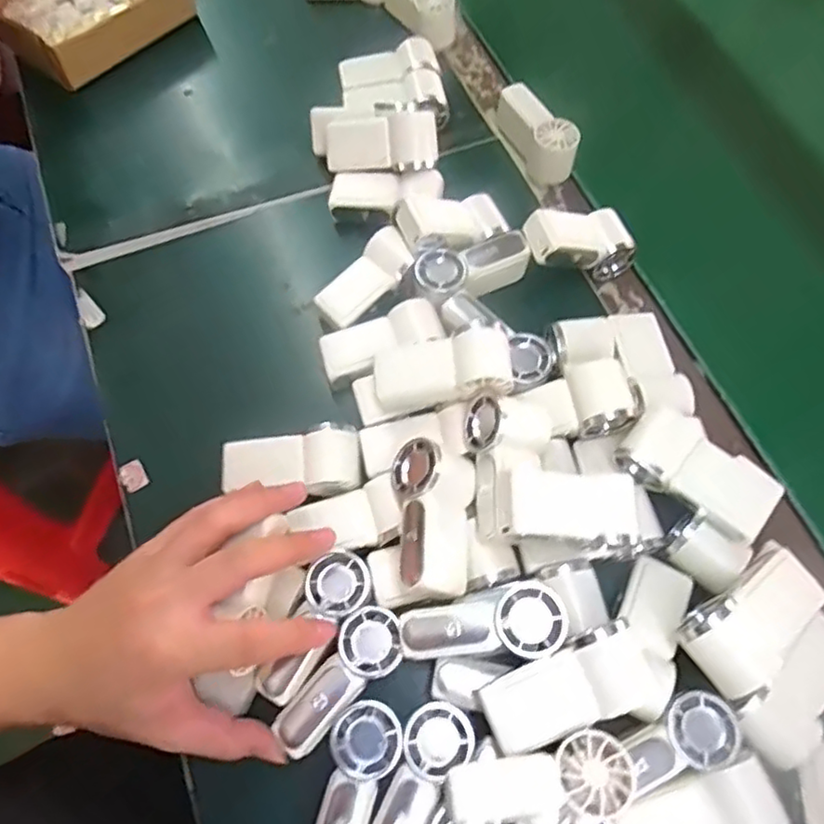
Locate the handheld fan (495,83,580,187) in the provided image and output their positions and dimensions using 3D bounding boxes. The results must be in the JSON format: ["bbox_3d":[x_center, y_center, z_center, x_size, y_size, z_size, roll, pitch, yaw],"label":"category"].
[{"bbox_3d":[0.113,-0.252,0.565,0.039,0.038,0.093,-18,69,-9],"label":"handheld fan"}]

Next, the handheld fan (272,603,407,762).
[{"bbox_3d":[-0.044,0.160,0.377,0.037,0.028,0.095,41,85,14],"label":"handheld fan"}]

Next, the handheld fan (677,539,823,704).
[{"bbox_3d":[0.204,0.120,0.371,0.102,0.035,0.051,-28,70,-26],"label":"handheld fan"}]

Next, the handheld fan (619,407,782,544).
[{"bbox_3d":[0.184,0.041,0.411,0.095,0.037,0.045,35,71,13],"label":"handheld fan"}]

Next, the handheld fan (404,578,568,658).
[{"bbox_3d":[0.042,0.124,0.368,0.094,0.035,0.040,-12,67,12],"label":"handheld fan"}]

